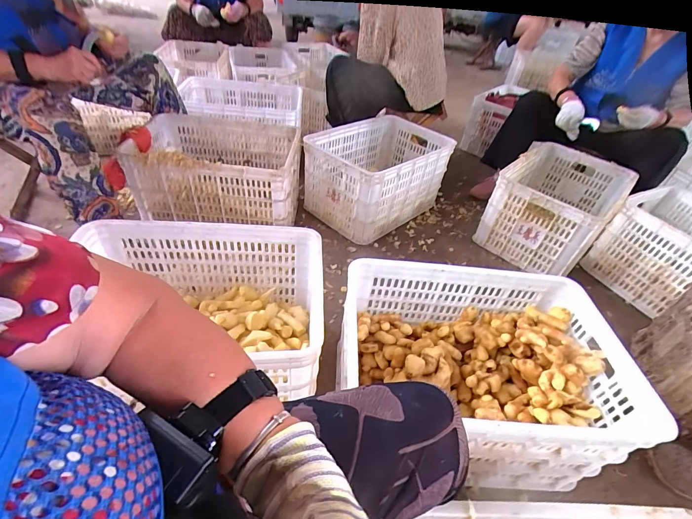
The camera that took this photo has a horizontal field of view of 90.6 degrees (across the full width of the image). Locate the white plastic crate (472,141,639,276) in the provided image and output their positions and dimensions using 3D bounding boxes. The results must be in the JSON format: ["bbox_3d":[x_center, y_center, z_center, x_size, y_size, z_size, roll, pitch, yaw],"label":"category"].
[{"bbox_3d":[0.814,-0.219,1.346,0.362,0.276,0.576,32,47,26],"label":"white plastic crate"}]

